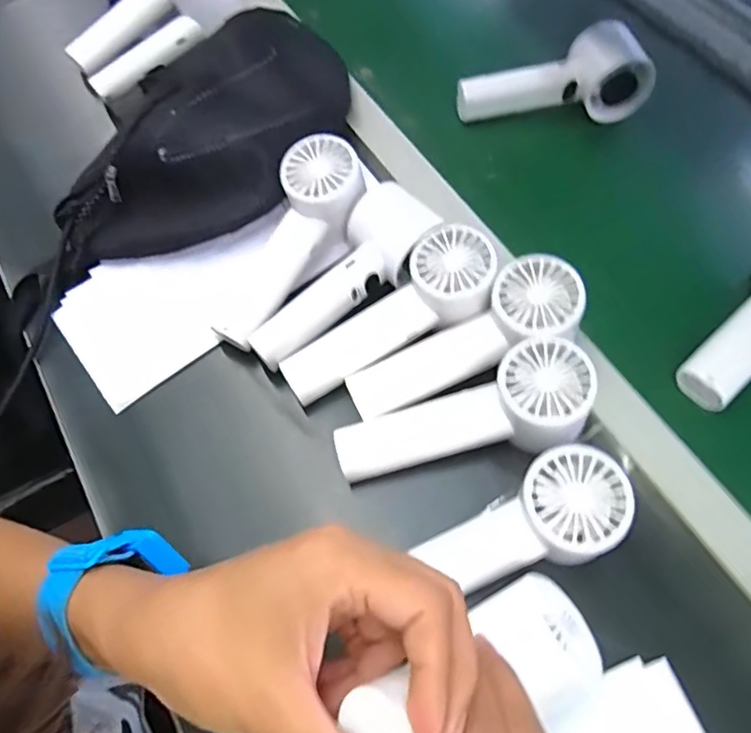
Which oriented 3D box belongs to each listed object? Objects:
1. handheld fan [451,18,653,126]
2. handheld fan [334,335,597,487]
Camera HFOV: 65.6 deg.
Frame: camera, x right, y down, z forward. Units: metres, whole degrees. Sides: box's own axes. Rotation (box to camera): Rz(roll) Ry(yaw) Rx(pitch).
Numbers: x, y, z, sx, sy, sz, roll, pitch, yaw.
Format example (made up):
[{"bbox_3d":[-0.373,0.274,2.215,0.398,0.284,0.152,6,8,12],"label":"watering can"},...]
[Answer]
[{"bbox_3d":[0.146,-0.242,0.484,0.155,0.051,0.050,-6,63,-3],"label":"handheld fan"},{"bbox_3d":[0.054,0.035,0.350,0.156,0.036,0.058,-21,63,13],"label":"handheld fan"}]

